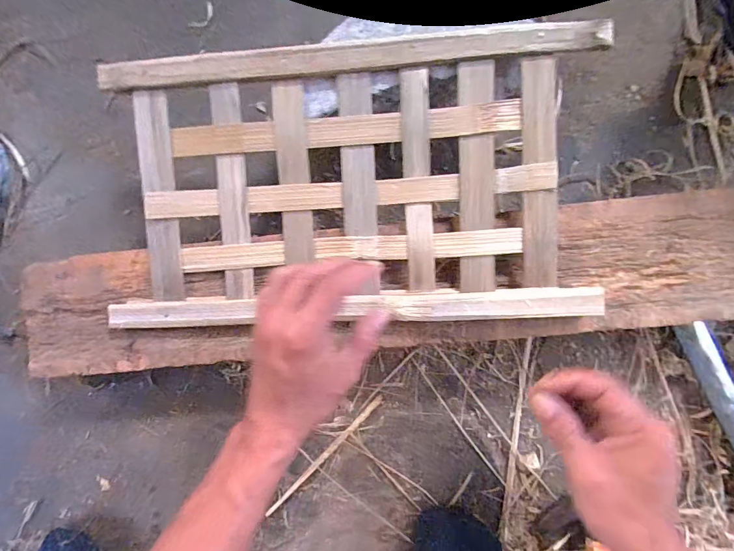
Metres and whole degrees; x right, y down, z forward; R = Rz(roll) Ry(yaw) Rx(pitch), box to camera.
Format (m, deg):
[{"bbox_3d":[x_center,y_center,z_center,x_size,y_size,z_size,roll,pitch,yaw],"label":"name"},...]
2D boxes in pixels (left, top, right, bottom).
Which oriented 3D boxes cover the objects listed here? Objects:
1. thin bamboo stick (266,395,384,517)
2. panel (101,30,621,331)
[{"bbox_3d":[-0.043,0.183,0.390,0.009,0.004,0.164,44,93,2],"label":"thin bamboo stick"},{"bbox_3d":[-0.016,-0.074,0.325,0.381,0.023,0.226,-2,90,4],"label":"panel"}]

